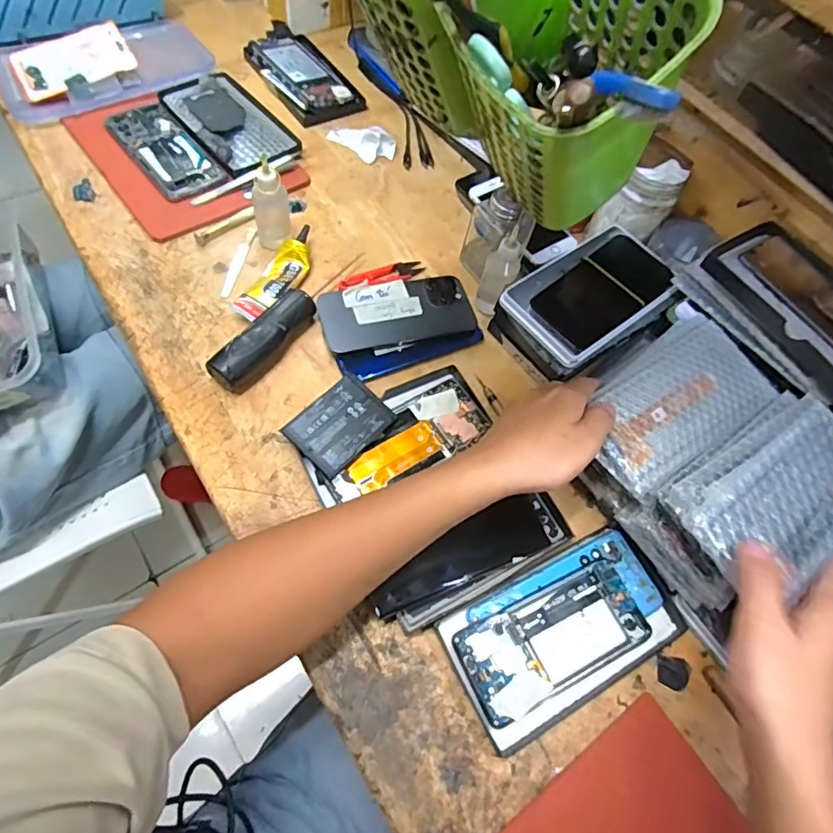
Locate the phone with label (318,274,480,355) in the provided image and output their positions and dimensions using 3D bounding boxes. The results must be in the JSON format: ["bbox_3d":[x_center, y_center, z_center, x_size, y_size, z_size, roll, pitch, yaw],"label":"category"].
[{"bbox_3d":[-0.021,-0.112,0.564,0.160,0.009,0.075,-11,72,-13],"label":"phone with label"}]

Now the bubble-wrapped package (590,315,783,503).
[{"bbox_3d":[0.219,-0.013,0.452,0.167,0.014,0.098,-34,73,-14],"label":"bubble-wrapped package"}]

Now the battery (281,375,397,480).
[{"bbox_3d":[-0.069,0.007,0.488,0.063,0.006,0.086,43,66,5],"label":"battery"}]

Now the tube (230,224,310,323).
[{"bbox_3d":[-0.146,-0.152,0.568,0.040,0.023,0.130,25,62,5],"label":"tube"}]

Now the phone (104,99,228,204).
[{"bbox_3d":[-0.303,-0.321,0.633,0.076,0.008,0.165,-37,73,-24],"label":"phone"}]

